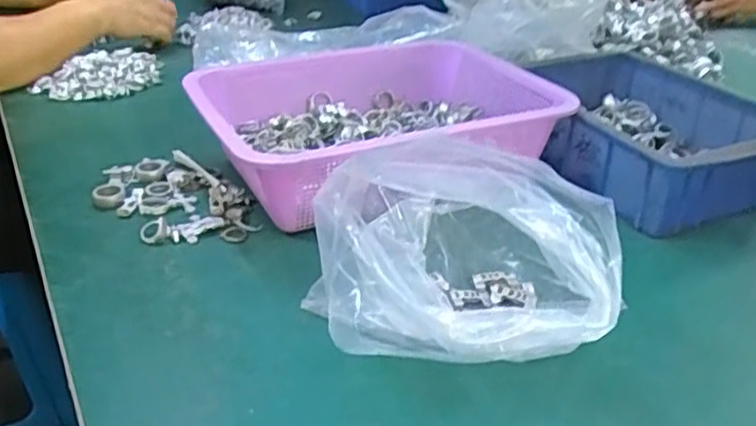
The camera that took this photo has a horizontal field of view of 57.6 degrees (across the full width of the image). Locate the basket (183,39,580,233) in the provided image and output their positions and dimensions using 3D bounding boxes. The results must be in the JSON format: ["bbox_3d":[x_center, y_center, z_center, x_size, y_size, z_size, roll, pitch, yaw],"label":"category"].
[{"bbox_3d":[-0.003,-0.085,0.632,0.301,0.072,0.239,-14,33,-23],"label":"basket"}]

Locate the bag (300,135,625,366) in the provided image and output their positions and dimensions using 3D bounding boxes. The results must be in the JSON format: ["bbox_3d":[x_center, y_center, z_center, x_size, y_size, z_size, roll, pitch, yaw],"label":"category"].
[{"bbox_3d":[0.048,0.026,0.418,0.155,0.110,0.146,1,30,2],"label":"bag"}]

